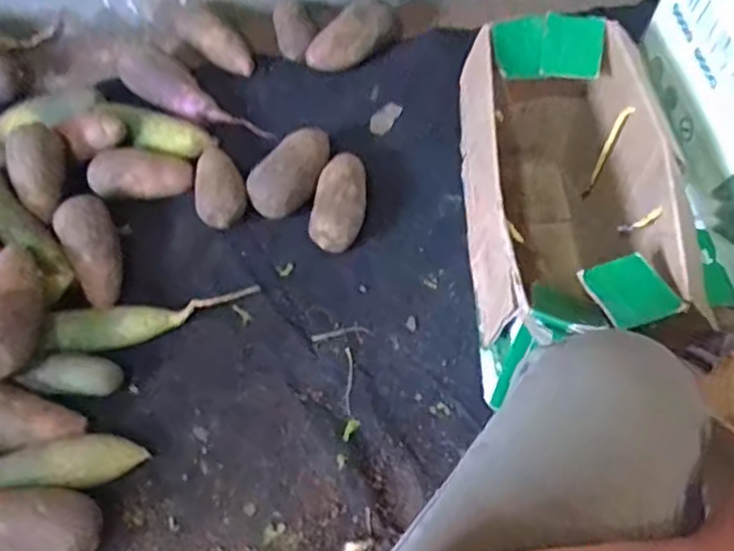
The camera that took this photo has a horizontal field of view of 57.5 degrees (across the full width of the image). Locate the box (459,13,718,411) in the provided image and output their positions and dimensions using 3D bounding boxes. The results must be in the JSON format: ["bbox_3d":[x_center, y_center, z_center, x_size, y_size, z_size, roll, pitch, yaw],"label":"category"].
[{"bbox_3d":[0.206,-0.066,0.765,0.188,0.273,0.381,-1,59,2],"label":"box"}]

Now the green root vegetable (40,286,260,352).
[{"bbox_3d":[-0.264,0.052,0.833,0.257,0.046,0.056,-13,60,-5],"label":"green root vegetable"}]

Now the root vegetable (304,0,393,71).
[{"bbox_3d":[-0.026,-0.373,1.045,0.153,0.067,0.052,-37,63,4],"label":"root vegetable"}]

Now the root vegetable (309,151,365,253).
[{"bbox_3d":[-0.034,-0.099,0.910,0.065,0.066,0.142,6,60,6],"label":"root vegetable"}]

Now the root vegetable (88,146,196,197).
[{"bbox_3d":[-0.315,-0.141,0.945,0.136,0.053,0.068,-9,59,-2],"label":"root vegetable"}]

